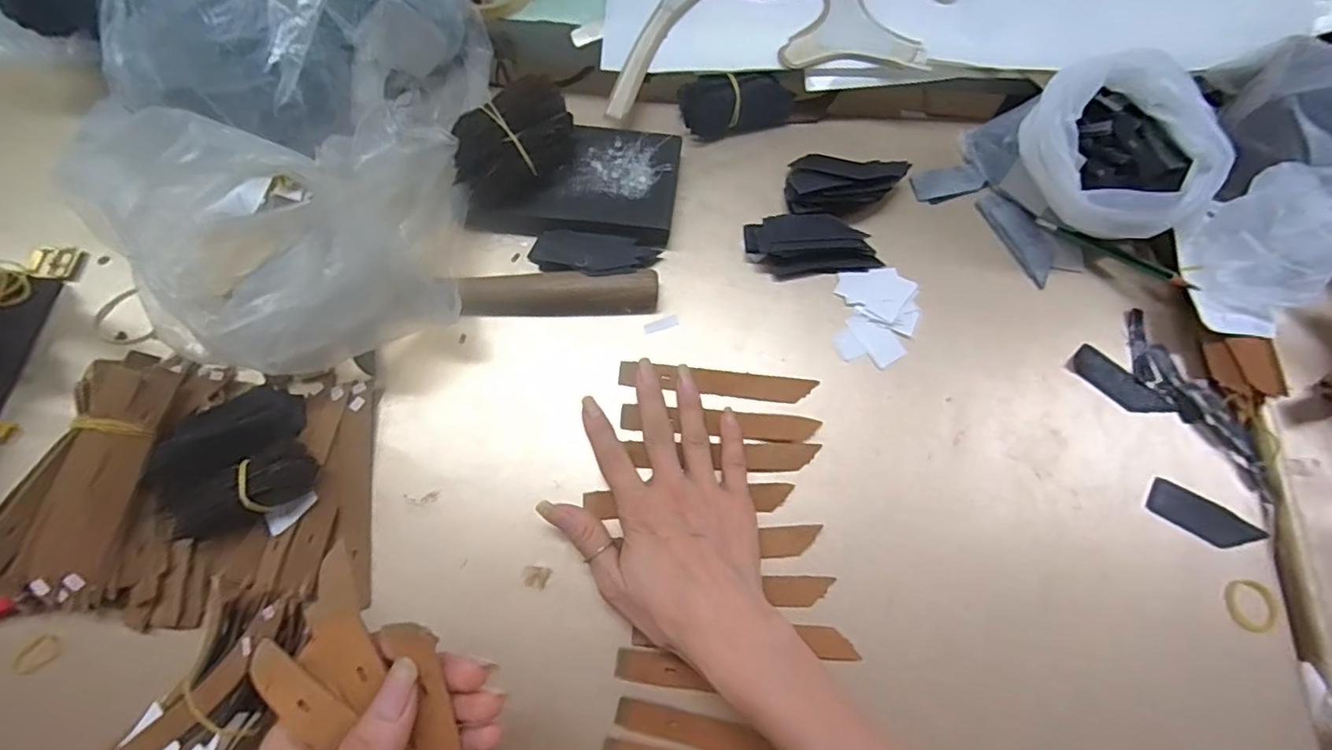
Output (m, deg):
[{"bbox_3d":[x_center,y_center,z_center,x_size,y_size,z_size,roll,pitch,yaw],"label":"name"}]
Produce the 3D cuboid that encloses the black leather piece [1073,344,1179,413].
[{"bbox_3d":[0.298,0.007,0.383,0.063,0.004,0.025,42,77,12],"label":"black leather piece"}]

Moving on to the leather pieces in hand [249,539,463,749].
[{"bbox_3d":[-0.108,0.131,0.229,0.061,0.025,0.120,-37,93,-11],"label":"leather pieces in hand"}]

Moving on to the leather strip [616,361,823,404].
[{"bbox_3d":[0.033,0.005,0.381,0.125,0.009,0.017,6,70,0],"label":"leather strip"}]

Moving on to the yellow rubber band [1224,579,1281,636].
[{"bbox_3d":[0.341,0.134,0.341,0.028,0.005,0.029,6,72,2],"label":"yellow rubber band"}]

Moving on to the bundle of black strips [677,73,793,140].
[{"bbox_3d":[0.052,-0.201,0.434,0.083,0.033,0.029,-14,73,-4],"label":"bundle of black strips"}]

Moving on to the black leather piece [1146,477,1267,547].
[{"bbox_3d":[0.327,0.087,0.359,0.061,0.004,0.023,31,83,13],"label":"black leather piece"}]

